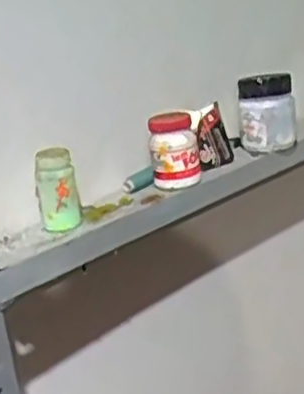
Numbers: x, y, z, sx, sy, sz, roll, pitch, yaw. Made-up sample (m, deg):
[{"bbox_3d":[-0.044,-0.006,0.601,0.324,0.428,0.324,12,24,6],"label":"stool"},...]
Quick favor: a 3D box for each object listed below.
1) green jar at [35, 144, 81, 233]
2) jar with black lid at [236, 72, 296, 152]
[{"bbox_3d":[-0.107,-0.008,0.805,0.045,0.086,0.040,-11,20,-9],"label":"green jar"},{"bbox_3d":[0.158,-0.120,0.990,0.075,0.099,0.063,-4,20,10],"label":"jar with black lid"}]

